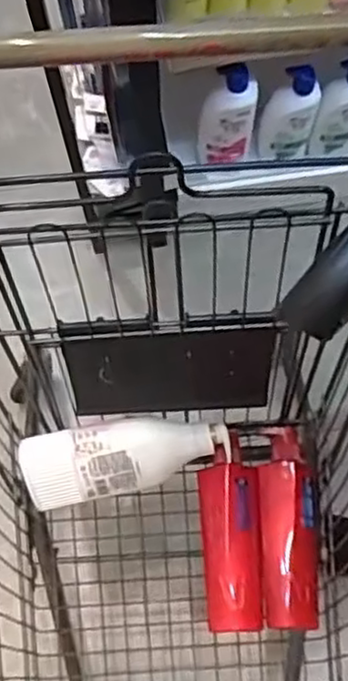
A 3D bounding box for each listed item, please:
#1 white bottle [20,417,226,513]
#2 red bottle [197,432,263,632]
[{"bbox_3d":[-0.059,0.137,0.848,0.248,0.060,0.082,-11,72,-3],"label":"white bottle"},{"bbox_3d":[0.068,0.232,0.855,0.069,0.054,0.221,-3,72,0],"label":"red bottle"}]

